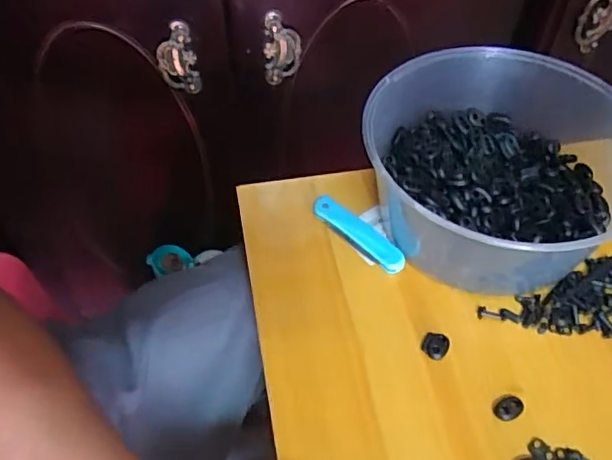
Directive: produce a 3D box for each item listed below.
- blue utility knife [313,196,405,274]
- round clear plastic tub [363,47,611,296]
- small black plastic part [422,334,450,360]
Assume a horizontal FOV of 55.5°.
[{"bbox_3d":[0.047,0.000,0.510,0.099,0.016,0.024,38,60,26],"label":"blue utility knife"},{"bbox_3d":[0.162,-0.050,0.499,0.229,0.096,0.218,0,51,-1],"label":"round clear plastic tub"},{"bbox_3d":[0.100,0.089,0.446,0.019,0.005,0.021,19,53,14],"label":"small black plastic part"}]

